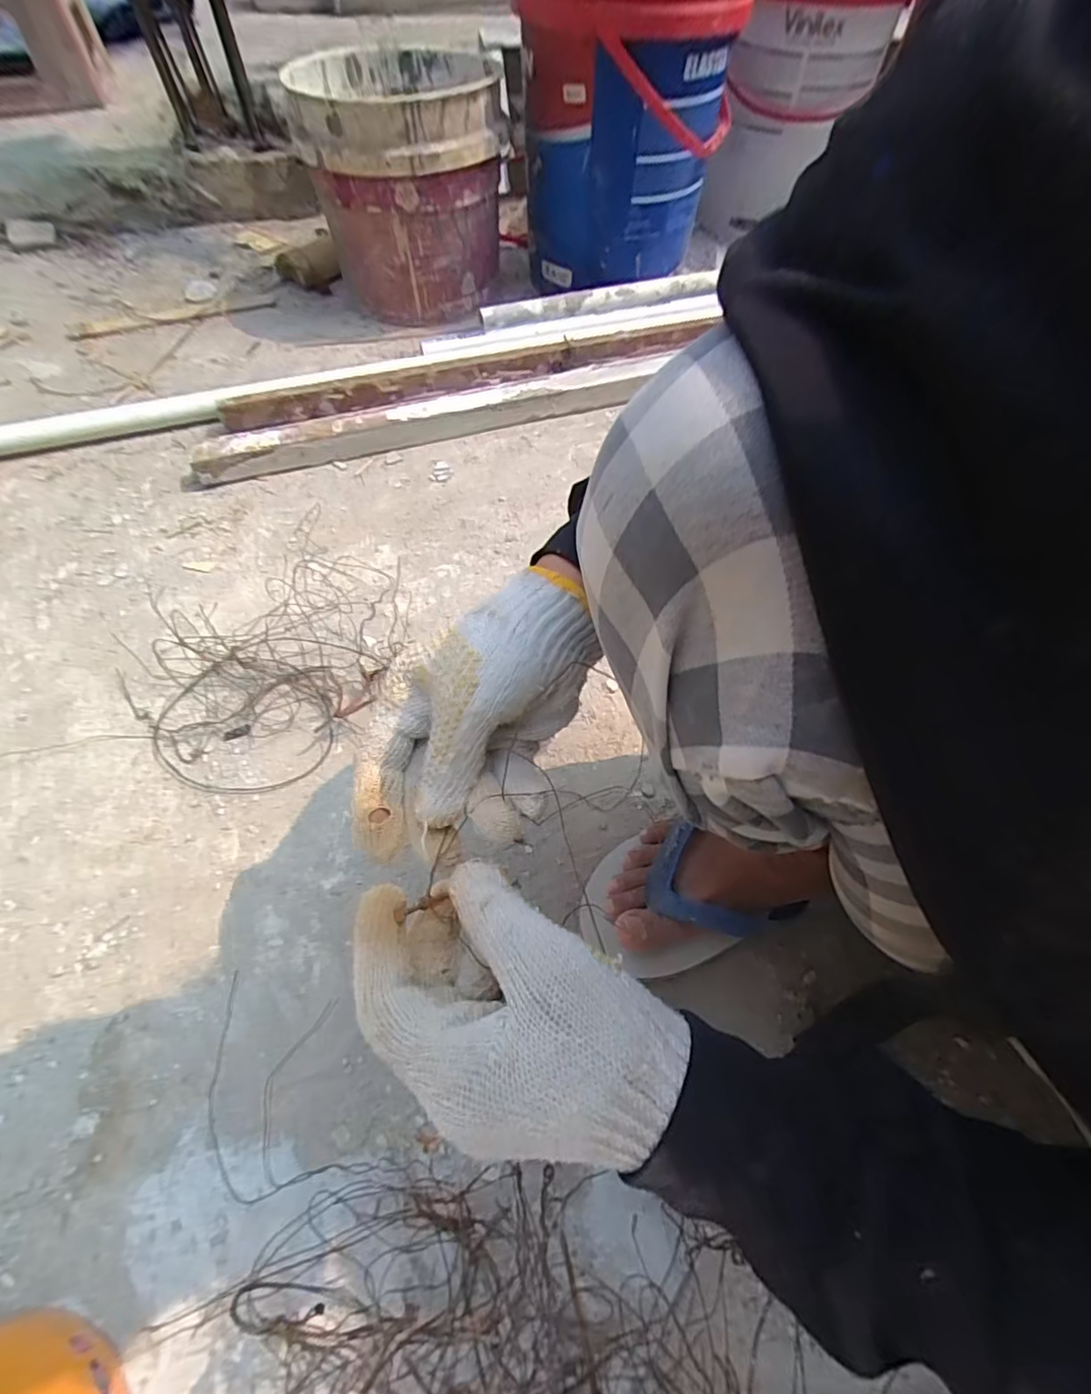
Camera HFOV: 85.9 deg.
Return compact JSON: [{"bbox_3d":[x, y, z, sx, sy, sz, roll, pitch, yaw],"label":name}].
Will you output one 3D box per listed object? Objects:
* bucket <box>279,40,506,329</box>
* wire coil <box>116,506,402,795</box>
[{"bbox_3d":[-0.210,-0.766,0.892,0.260,0.260,0.353,-12,58,-8],"label":"bucket"},{"bbox_3d":[-0.273,-0.063,0.579,0.254,0.046,0.274,0,58,0],"label":"wire coil"}]

